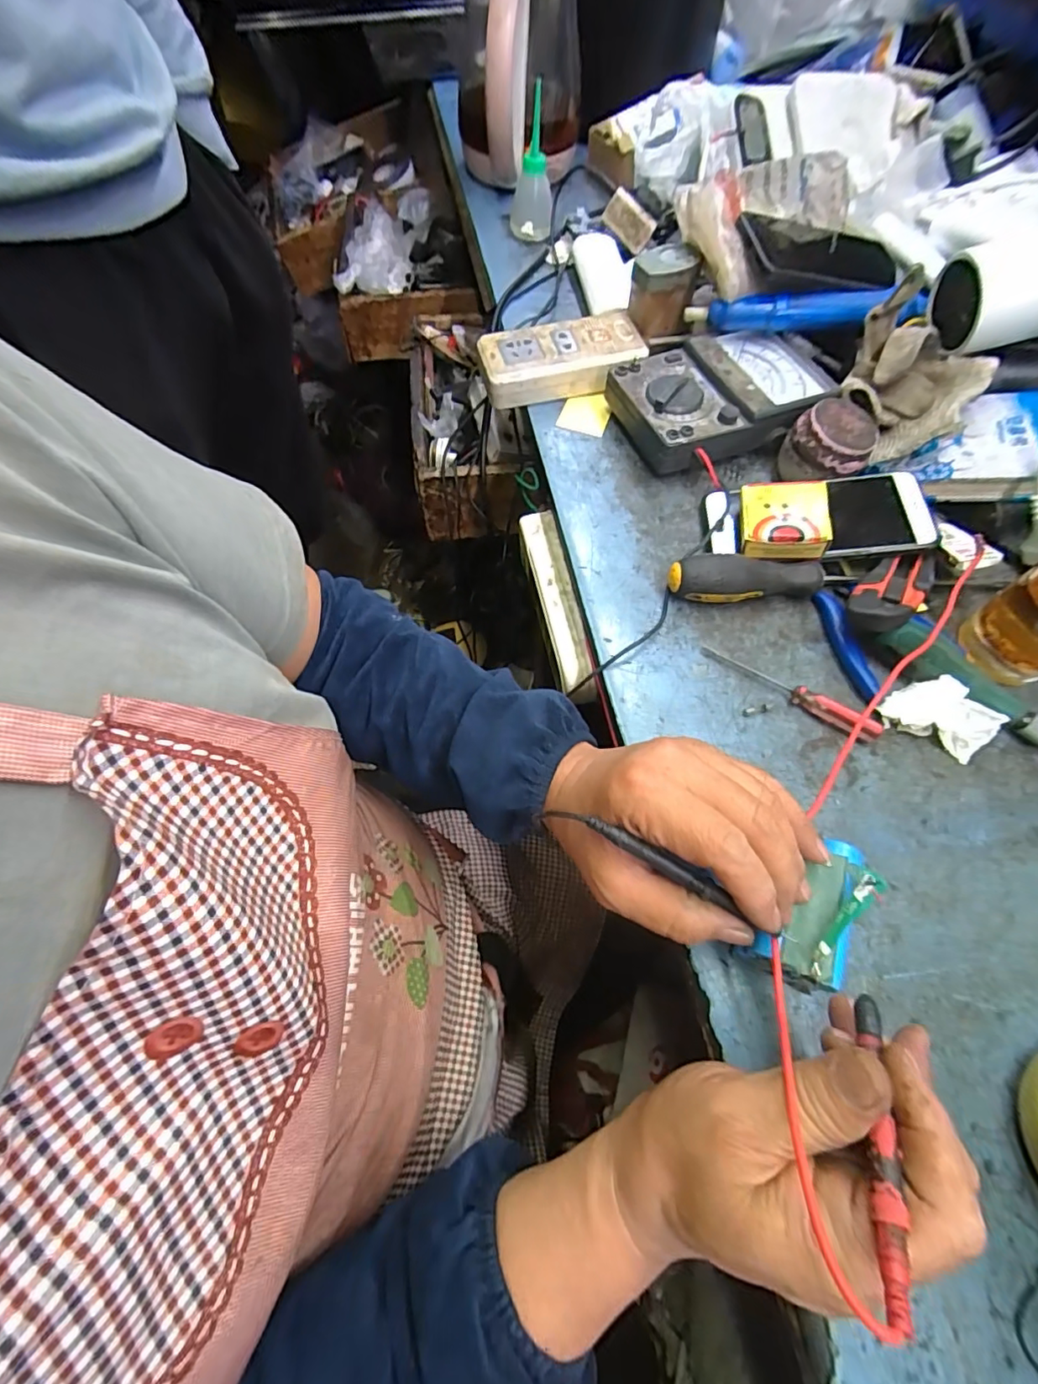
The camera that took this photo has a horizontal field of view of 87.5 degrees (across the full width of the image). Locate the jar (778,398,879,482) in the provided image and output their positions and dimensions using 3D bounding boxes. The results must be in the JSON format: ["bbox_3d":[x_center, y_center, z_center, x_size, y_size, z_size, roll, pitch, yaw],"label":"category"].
[{"bbox_3d":[0.249,-0.200,0.436,0.061,0.039,0.066,0,63,-1],"label":"jar"}]

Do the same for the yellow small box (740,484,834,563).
[{"bbox_3d":[0.194,-0.127,0.397,0.057,0.019,0.058,1,70,15],"label":"yellow small box"}]

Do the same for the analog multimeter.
[{"bbox_3d":[0.174,-0.256,0.478,0.173,0.048,0.122,-15,64,-9],"label":"analog multimeter"}]

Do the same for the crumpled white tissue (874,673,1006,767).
[{"bbox_3d":[0.273,0.012,0.353,0.061,0.028,0.040,26,65,12],"label":"crumpled white tissue"}]

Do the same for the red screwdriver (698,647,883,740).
[{"bbox_3d":[0.182,-0.003,0.364,0.118,0.019,0.012,37,68,16],"label":"red screwdriver"}]

